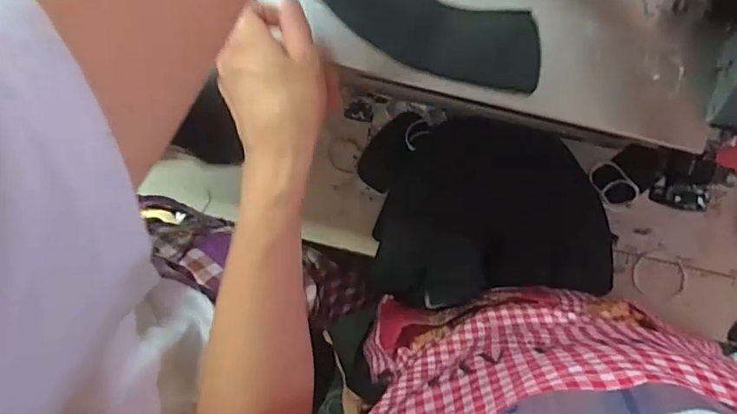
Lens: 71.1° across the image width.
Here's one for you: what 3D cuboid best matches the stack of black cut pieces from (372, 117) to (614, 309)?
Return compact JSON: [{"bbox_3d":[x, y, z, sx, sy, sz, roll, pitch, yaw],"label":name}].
[{"bbox_3d":[0.113,0.000,0.523,0.222,0.055,0.174,-7,92,9],"label":"stack of black cut pieces"}]

